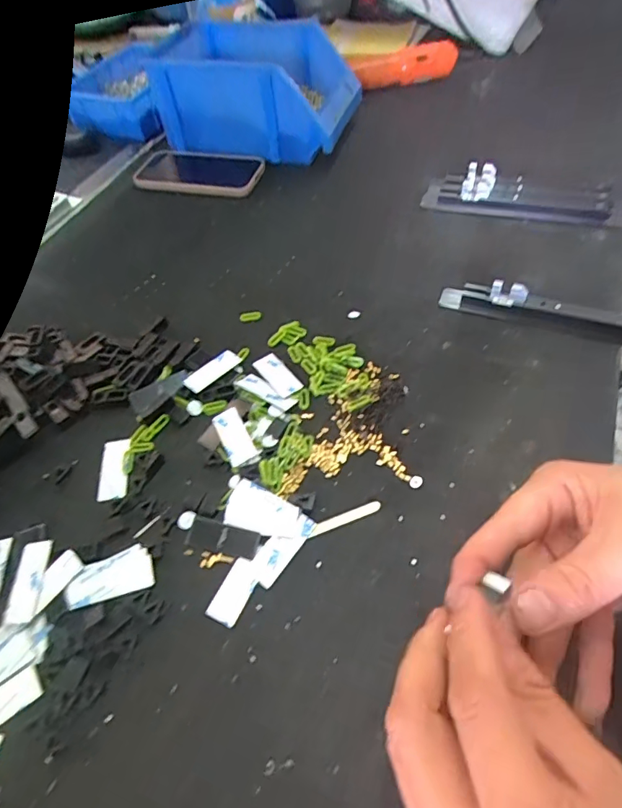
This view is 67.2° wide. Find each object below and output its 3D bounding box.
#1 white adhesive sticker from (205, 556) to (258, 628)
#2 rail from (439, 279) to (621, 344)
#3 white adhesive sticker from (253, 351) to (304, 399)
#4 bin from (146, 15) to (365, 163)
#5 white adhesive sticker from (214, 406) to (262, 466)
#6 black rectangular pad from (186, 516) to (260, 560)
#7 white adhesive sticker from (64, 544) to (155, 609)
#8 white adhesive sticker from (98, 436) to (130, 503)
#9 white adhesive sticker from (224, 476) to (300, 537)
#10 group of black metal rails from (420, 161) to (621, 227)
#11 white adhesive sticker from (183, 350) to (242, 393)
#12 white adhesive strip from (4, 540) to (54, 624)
[{"bbox_3d":[-0.049,0.118,0.297,0.020,0.004,0.039,21,58,19],"label":"white adhesive sticker"},{"bbox_3d":[0.215,-0.074,0.398,0.202,0.028,0.020,18,57,17],"label":"rail"},{"bbox_3d":[-0.028,-0.025,0.395,0.020,0.004,0.049,-36,56,-14],"label":"white adhesive sticker"},{"bbox_3d":[-0.067,-0.399,0.608,0.238,0.110,0.148,15,57,15],"label":"bin"},{"bbox_3d":[-0.059,0.025,0.360,0.022,0.004,0.049,-31,57,-4],"label":"white adhesive sticker"},{"bbox_3d":[-0.060,0.090,0.316,0.049,0.004,0.020,13,56,14],"label":"black rectangular pad"},{"bbox_3d":[-0.130,0.111,0.302,0.054,0.004,0.027,-15,64,-8],"label":"white adhesive sticker"},{"bbox_3d":[-0.150,0.049,0.356,0.021,0.004,0.050,-10,54,-2],"label":"white adhesive sticker"},{"bbox_3d":[-0.034,0.073,0.325,0.050,0.005,0.033,13,56,14],"label":"white adhesive sticker"},{"bbox_3d":[0.231,-0.230,0.509,0.203,0.031,0.056,12,56,13],"label":"group of black metal rails"},{"bbox_3d":[-0.083,-0.029,0.402,0.017,0.006,0.052,36,64,27],"label":"white adhesive sticker"},{"bbox_3d":[-0.182,0.114,0.303,0.023,0.004,0.050,-11,58,11],"label":"white adhesive strip"}]

